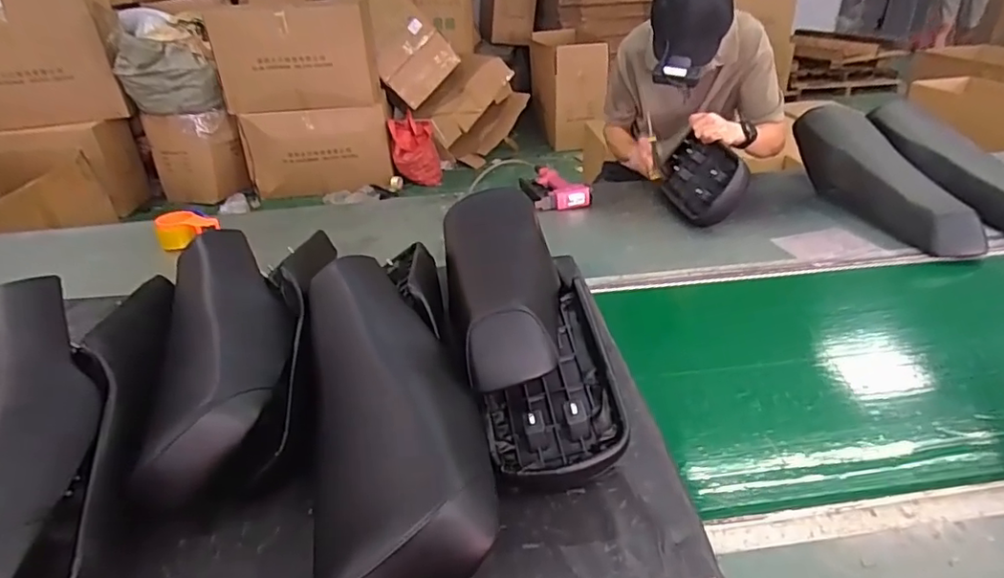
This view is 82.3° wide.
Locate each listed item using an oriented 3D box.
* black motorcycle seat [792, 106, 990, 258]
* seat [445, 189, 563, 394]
[{"bbox_3d":[0.884,-0.272,1.352,0.158,0.155,0.575,-3,30,-2],"label":"black motorcycle seat"},{"bbox_3d":[-0.001,-0.032,0.819,0.153,0.090,0.476,-5,30,-4],"label":"seat"}]

